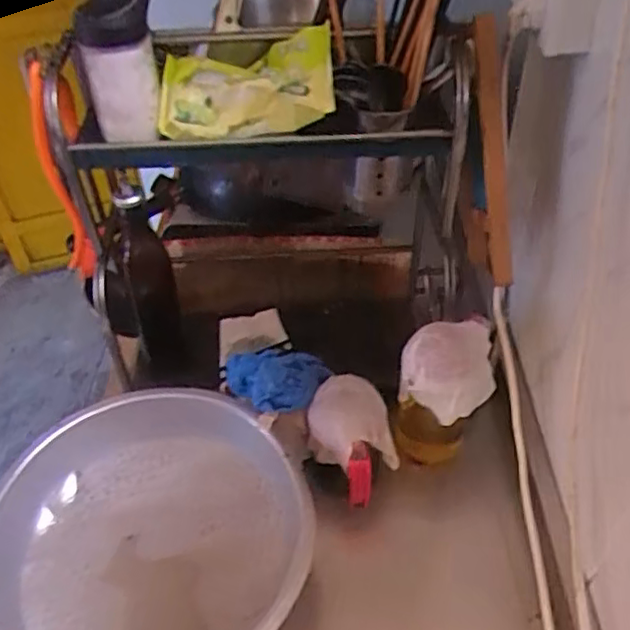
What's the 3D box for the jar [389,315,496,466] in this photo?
[{"bbox_3d":[0.149,0.101,0.737,0.095,0.204,0.096,7,43,11],"label":"jar"}]

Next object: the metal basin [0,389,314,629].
[{"bbox_3d":[-0.167,0.222,0.632,0.312,0.071,0.311,-2,42,2],"label":"metal basin"}]

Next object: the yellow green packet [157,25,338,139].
[{"bbox_3d":[-0.066,-0.211,0.597,0.176,0.077,0.064,-2,41,21],"label":"yellow green packet"}]

